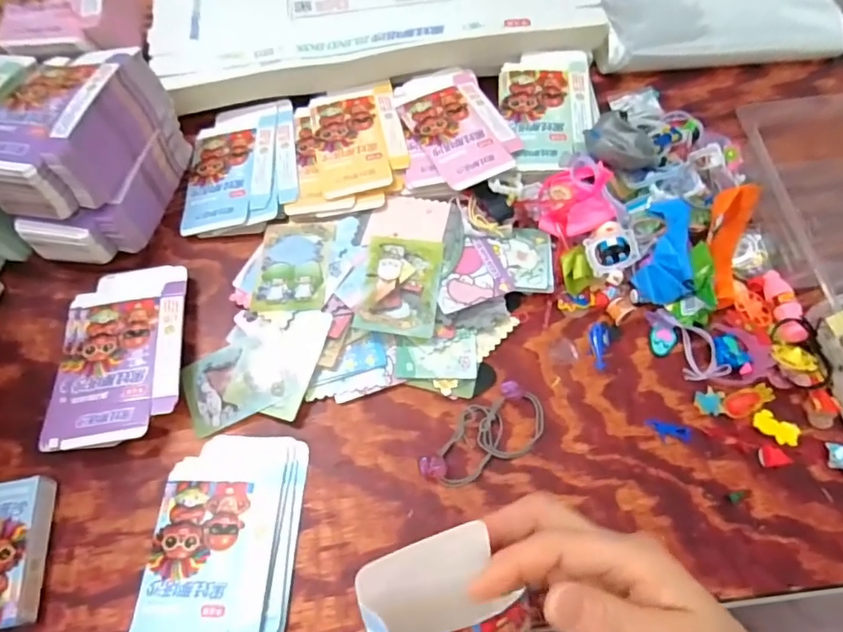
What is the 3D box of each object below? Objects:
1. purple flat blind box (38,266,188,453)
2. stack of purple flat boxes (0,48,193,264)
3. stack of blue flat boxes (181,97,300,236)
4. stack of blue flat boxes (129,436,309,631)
[{"bbox_3d":[-0.241,0.029,0.440,0.101,0.020,0.148,-8,64,-2],"label":"purple flat blind box"},{"bbox_3d":[-0.286,-0.139,0.469,0.107,0.095,0.162,4,64,4],"label":"stack of purple flat boxes"},{"bbox_3d":[-0.170,-0.142,0.526,0.104,0.016,0.150,-5,63,0],"label":"stack of blue flat boxes"},{"bbox_3d":[-0.136,0.157,0.376,0.097,0.015,0.150,1,64,3],"label":"stack of blue flat boxes"}]

